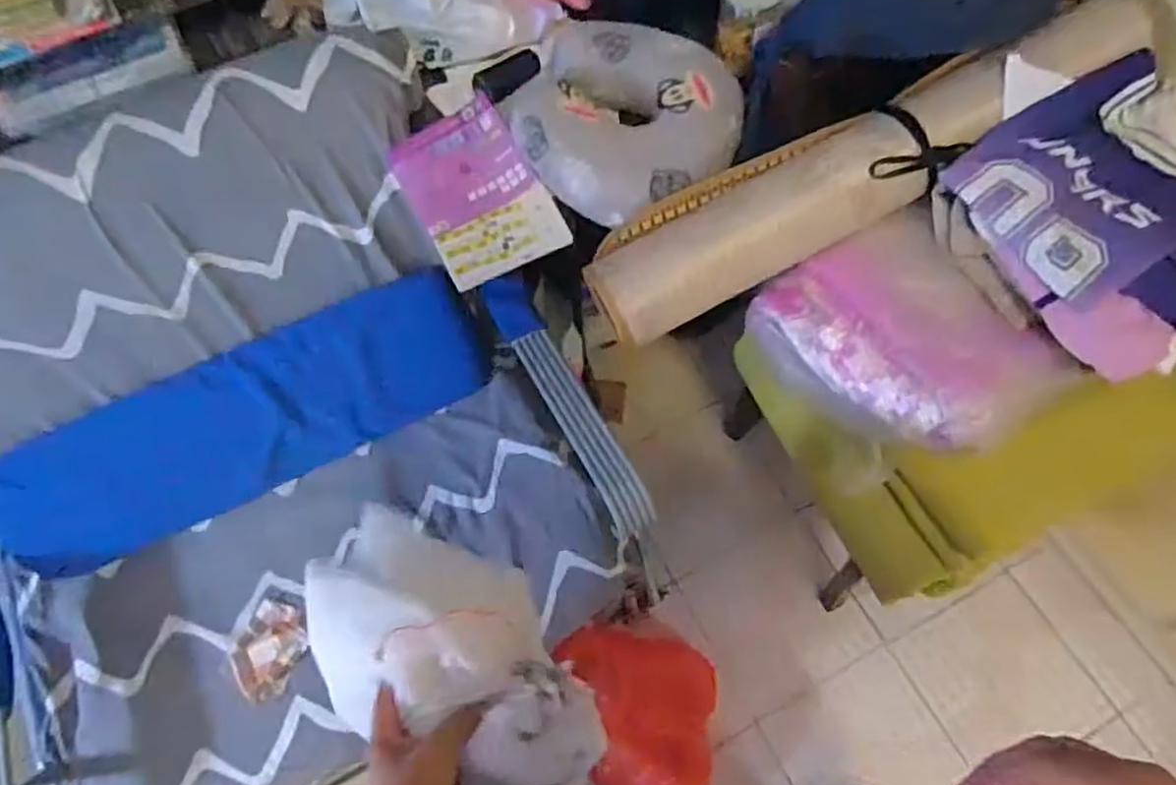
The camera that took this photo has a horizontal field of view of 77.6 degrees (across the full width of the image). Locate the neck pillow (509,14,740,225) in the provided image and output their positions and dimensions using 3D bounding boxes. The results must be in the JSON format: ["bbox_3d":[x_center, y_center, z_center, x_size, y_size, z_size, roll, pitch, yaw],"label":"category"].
[{"bbox_3d":[0.038,-0.344,0.912,0.266,0.082,0.224,40,72,19],"label":"neck pillow"}]

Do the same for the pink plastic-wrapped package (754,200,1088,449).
[{"bbox_3d":[0.349,-0.058,0.819,0.218,0.087,0.278,-30,66,-12],"label":"pink plastic-wrapped package"}]

